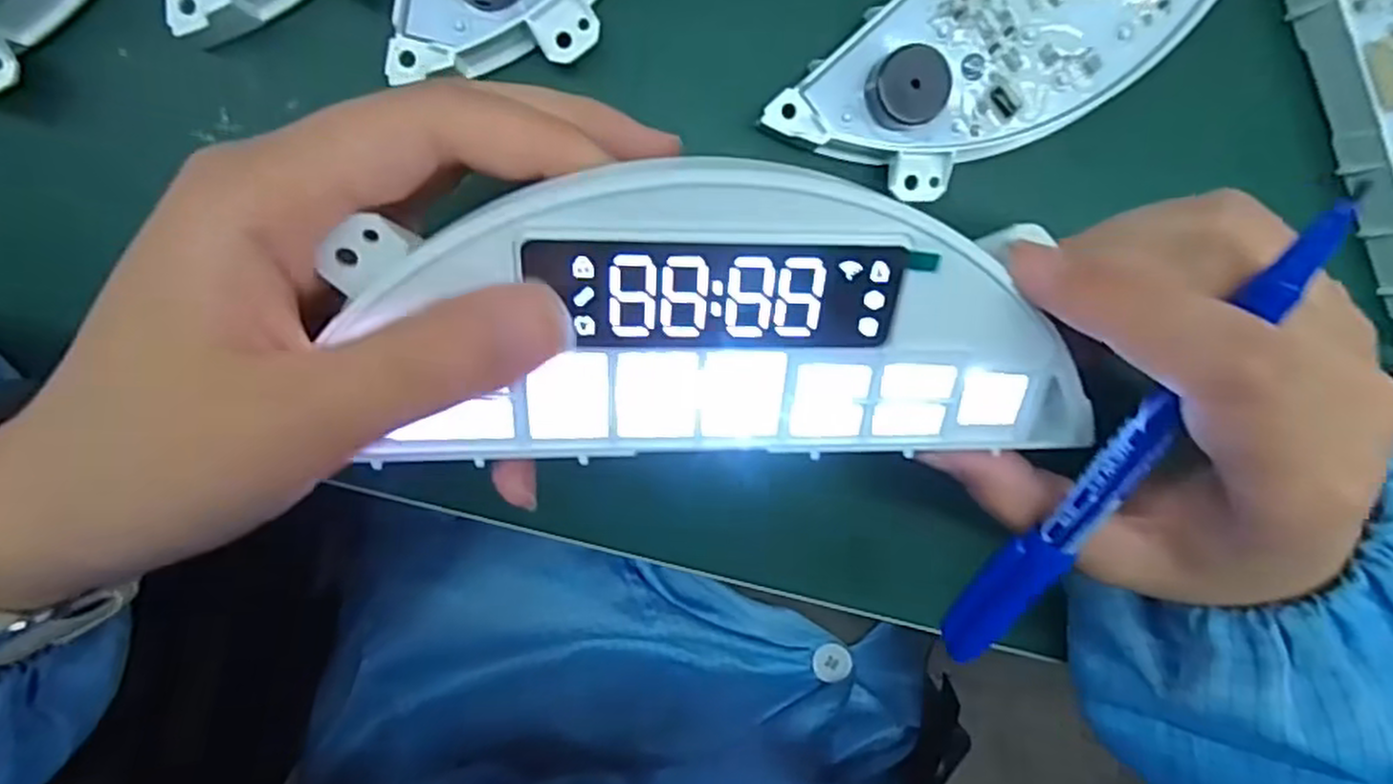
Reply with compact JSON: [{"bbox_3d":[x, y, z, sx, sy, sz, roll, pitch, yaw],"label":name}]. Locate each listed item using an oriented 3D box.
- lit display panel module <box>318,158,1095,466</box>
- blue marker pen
[{"bbox_3d":[0.010,-0.014,0.159,0.155,0.012,0.064,-1,126,-7],"label":"lit display panel module"},{"bbox_3d":[0.093,0.019,0.169,0.013,0.009,0.132,19,122,-8],"label":"blue marker pen"}]

